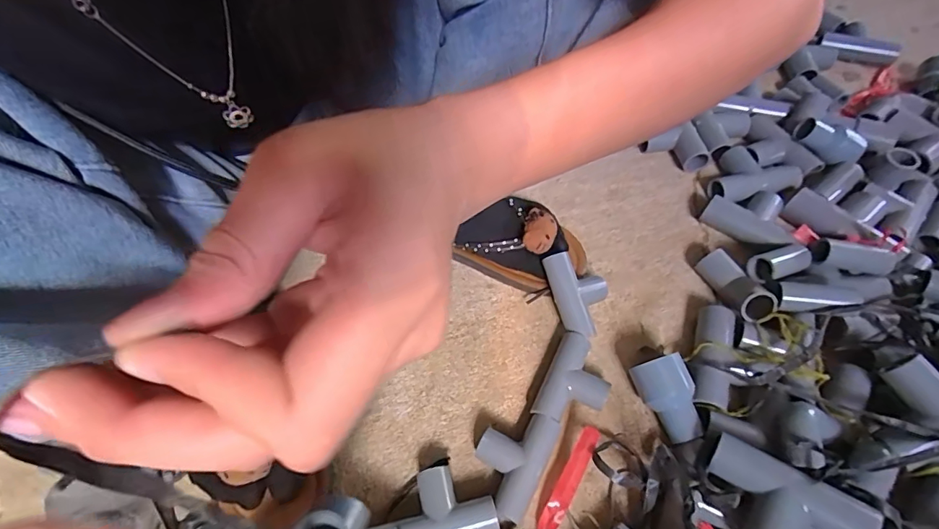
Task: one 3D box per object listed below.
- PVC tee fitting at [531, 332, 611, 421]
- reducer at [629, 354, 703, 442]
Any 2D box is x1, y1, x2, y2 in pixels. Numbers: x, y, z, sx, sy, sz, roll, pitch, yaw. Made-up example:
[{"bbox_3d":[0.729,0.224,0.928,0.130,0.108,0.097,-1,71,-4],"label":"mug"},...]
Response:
[{"bbox_3d":[0.100,0.112,0.437,0.055,0.031,0.085,22,60,19],"label":"PVC tee fitting"},{"bbox_3d":[0.178,0.121,0.418,0.042,0.038,0.070,-18,56,-7],"label":"reducer"}]

